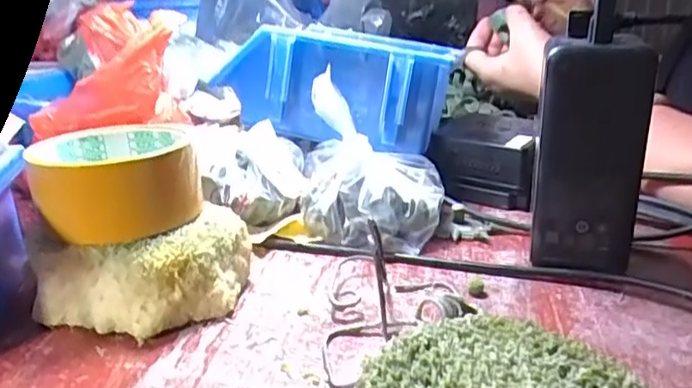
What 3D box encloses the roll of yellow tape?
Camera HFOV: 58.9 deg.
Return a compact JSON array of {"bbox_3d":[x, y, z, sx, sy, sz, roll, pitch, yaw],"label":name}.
[{"bbox_3d":[-0.132,-0.009,0.361,0.084,0.046,0.084,-1,23,0],"label":"roll of yellow tape"}]

